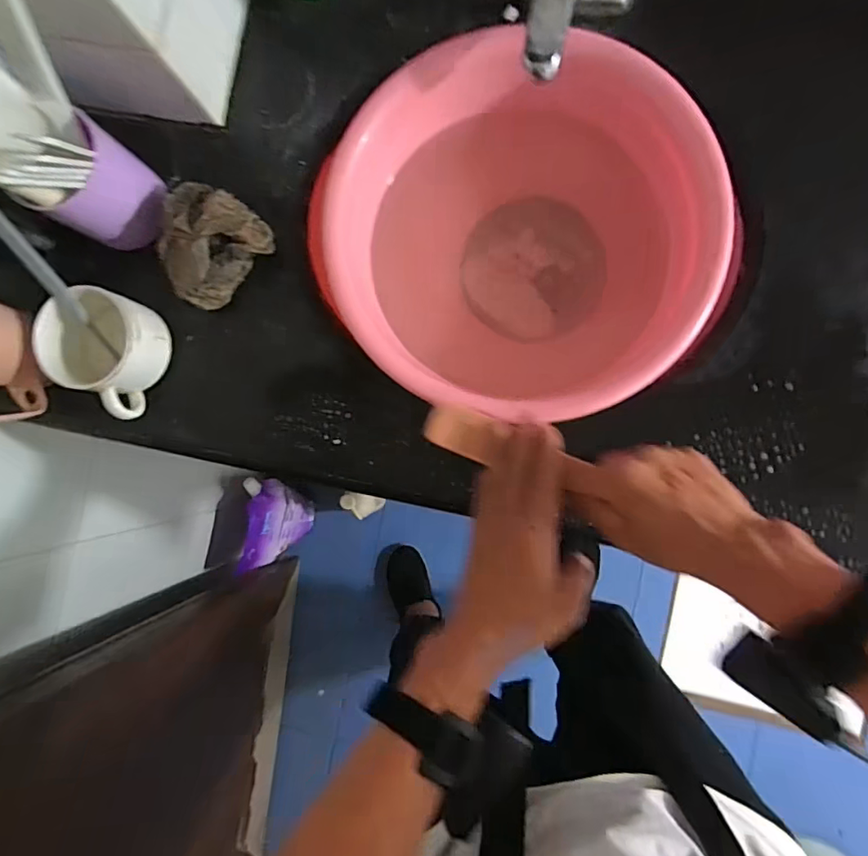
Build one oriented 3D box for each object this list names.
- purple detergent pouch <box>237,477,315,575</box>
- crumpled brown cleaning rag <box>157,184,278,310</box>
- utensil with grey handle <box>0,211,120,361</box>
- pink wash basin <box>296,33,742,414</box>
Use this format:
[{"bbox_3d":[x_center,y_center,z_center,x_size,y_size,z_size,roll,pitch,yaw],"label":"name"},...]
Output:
[{"bbox_3d":[-0.320,0.196,1.148,0.064,0.226,0.178,2,88,7],"label":"purple detergent pouch"},{"bbox_3d":[-0.203,-0.164,0.481,0.086,0.059,0.098,38,92,7],"label":"crumpled brown cleaning rag"},{"bbox_3d":[-0.316,-0.118,0.445,0.016,0.012,0.148,-22,126,5],"label":"utensil with grey handle"},{"bbox_3d":[0.079,-0.176,0.523,0.337,0.136,0.337,0,87,7],"label":"pink wash basin"}]

